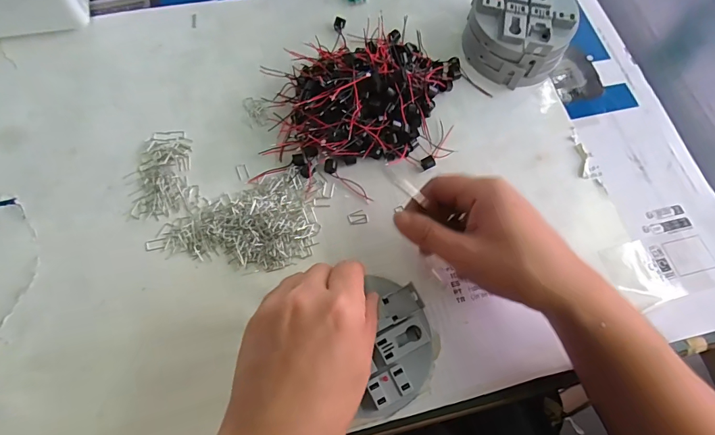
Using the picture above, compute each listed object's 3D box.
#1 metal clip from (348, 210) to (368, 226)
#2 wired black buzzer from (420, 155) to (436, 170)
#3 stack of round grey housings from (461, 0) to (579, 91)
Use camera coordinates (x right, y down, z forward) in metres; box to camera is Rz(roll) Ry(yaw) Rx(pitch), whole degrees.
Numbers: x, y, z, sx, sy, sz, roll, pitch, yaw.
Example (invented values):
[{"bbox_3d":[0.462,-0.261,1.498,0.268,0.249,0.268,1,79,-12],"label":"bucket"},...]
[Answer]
[{"bbox_3d":[0.000,0.000,0.355,0.017,0.004,0.012,-16,70,-9],"label":"metal clip"},{"bbox_3d":[0.066,-0.052,0.371,0.012,0.008,0.011,-21,71,-11],"label":"wired black buzzer"},{"bbox_3d":[0.166,-0.194,0.406,0.103,0.057,0.097,43,72,13],"label":"stack of round grey housings"}]

